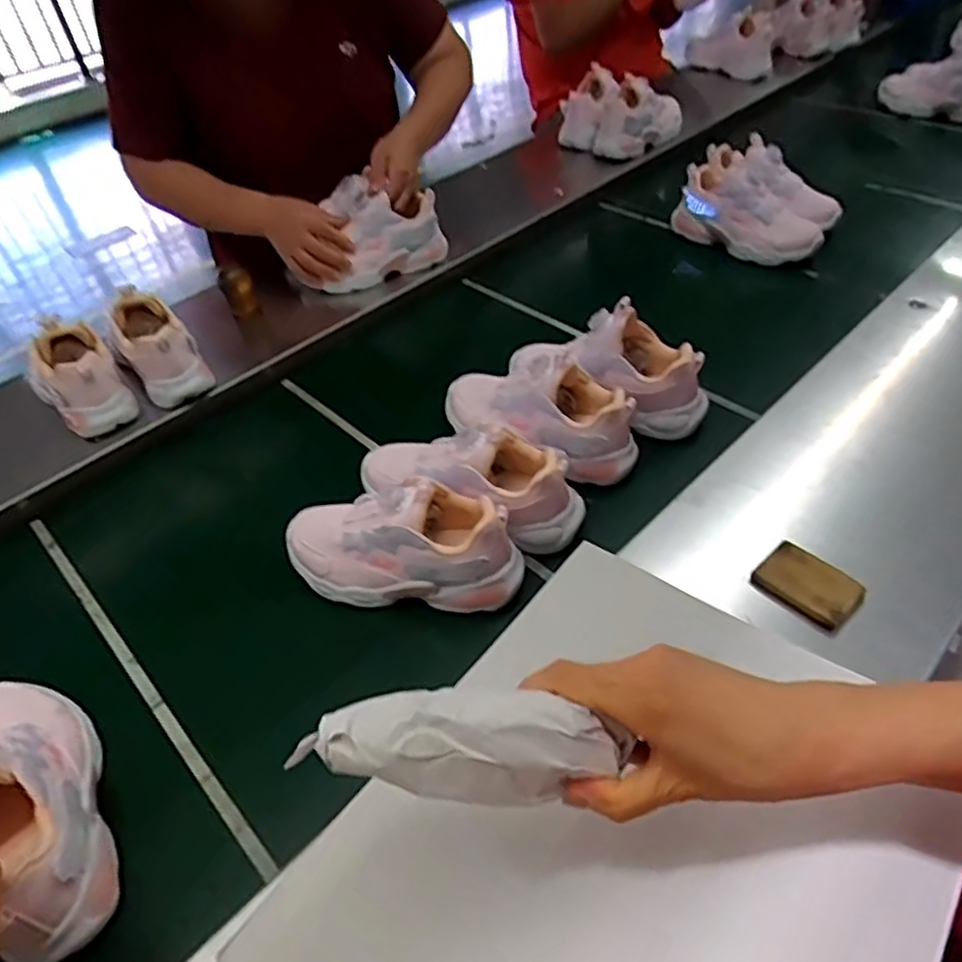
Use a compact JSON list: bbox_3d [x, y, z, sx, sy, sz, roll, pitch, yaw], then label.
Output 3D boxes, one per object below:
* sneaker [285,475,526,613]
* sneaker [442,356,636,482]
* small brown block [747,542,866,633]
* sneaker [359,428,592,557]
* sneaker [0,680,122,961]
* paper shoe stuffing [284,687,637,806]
[{"bbox_3d":[-0.074,0.048,0.597,0.217,0.096,0.081,4,46,9],"label":"sneaker"},{"bbox_3d":[0.058,-0.078,0.702,0.214,0.103,0.075,21,51,24],"label":"sneaker"},{"bbox_3d":[0.265,0.082,0.550,0.051,0.013,0.074,-35,52,-26],"label":"small brown block"},{"bbox_3d":[-0.017,-0.002,0.639,0.218,0.091,0.099,15,48,19],"label":"sneaker"},{"bbox_3d":[-0.317,0.199,0.456,0.081,0.116,0.210,-31,50,-24],"label":"sneaker"},{"bbox_3d":[-0.010,0.125,0.324,0.156,0.032,0.047,0,45,4],"label":"paper shoe stuffing"}]

